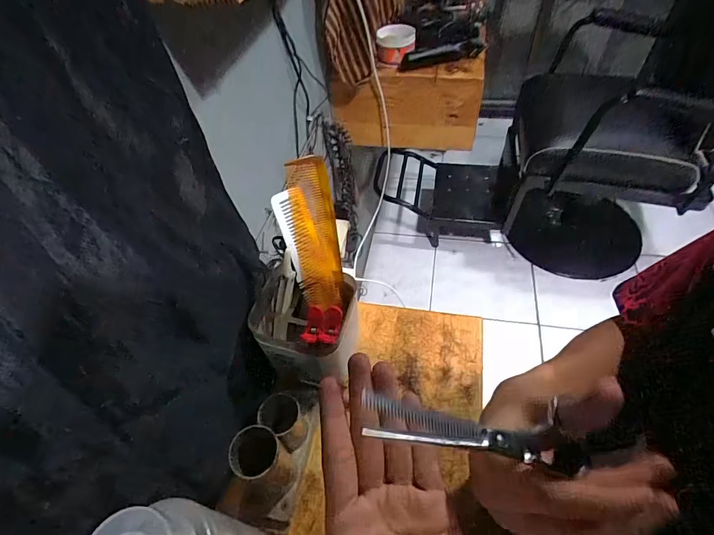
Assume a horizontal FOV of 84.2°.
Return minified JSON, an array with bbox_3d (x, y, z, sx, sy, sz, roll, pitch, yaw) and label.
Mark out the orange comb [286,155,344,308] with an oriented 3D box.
[{"bbox_3d":[-0.037,-0.028,0.372,0.046,0.147,0.010,-22,31,-27],"label":"orange comb"}]

